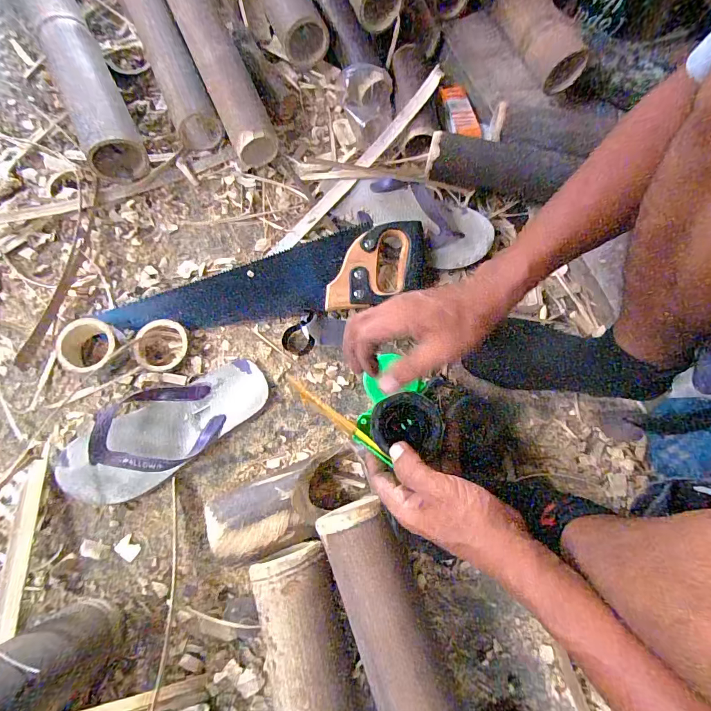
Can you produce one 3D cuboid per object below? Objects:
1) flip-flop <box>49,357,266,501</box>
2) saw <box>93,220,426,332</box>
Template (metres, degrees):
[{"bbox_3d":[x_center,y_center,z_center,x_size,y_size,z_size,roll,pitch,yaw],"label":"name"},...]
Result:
[{"bbox_3d":[-0.227,0.084,0.463,0.252,0.050,0.108,-32,78,-12],"label":"flip-flop"},{"bbox_3d":[-0.111,-0.086,0.524,0.420,0.019,0.099,-18,90,0],"label":"saw"}]

